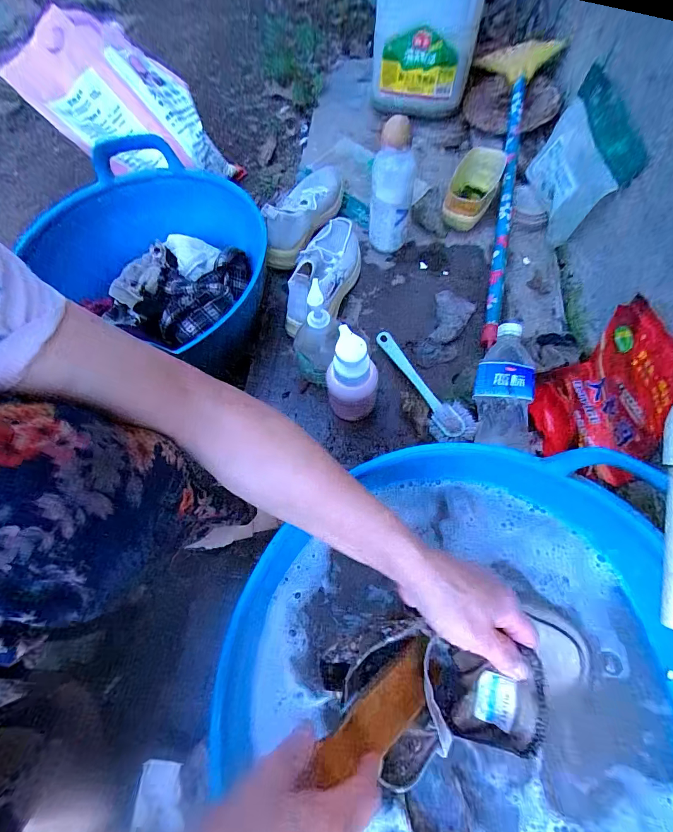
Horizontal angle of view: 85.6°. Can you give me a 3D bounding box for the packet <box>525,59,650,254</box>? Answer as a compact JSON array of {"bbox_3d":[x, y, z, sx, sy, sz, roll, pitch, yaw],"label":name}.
[{"bbox_3d":[0.393,-0.416,0.595,0.028,0.162,0.212,2,69,-15],"label":"packet"}]

